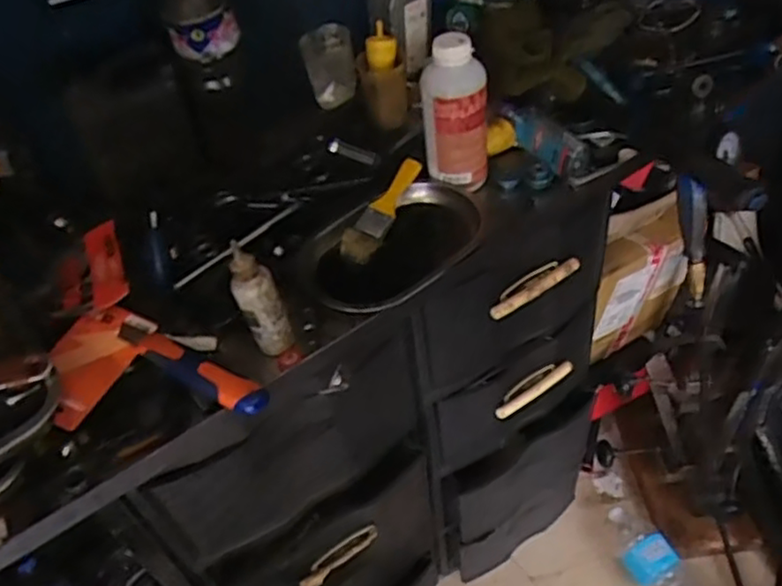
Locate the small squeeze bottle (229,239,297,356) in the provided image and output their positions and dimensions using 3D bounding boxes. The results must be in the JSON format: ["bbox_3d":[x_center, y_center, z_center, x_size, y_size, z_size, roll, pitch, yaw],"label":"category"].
[{"bbox_3d":[-0.127,0.007,0.662,0.041,0.116,0.035,-19,48,-11],"label":"small squeeze bottle"}]

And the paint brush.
[{"bbox_3d":[-0.010,-0.097,0.795,0.041,0.016,0.147,20,65,25],"label":"paint brush"}]

